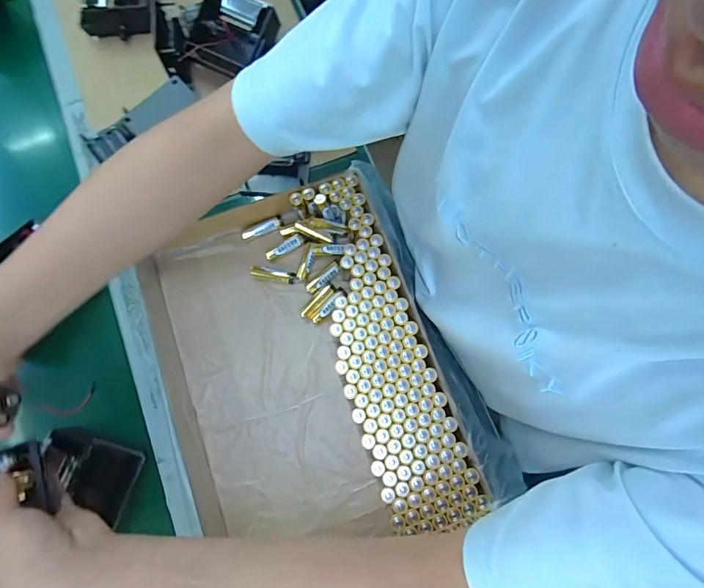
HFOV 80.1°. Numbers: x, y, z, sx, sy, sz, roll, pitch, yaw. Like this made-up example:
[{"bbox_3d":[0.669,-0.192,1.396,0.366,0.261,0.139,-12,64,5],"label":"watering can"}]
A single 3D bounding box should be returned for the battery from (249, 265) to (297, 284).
[{"bbox_3d":[-0.088,-0.022,0.468,0.051,0.014,0.015,10,76,4],"label":"battery"}]

